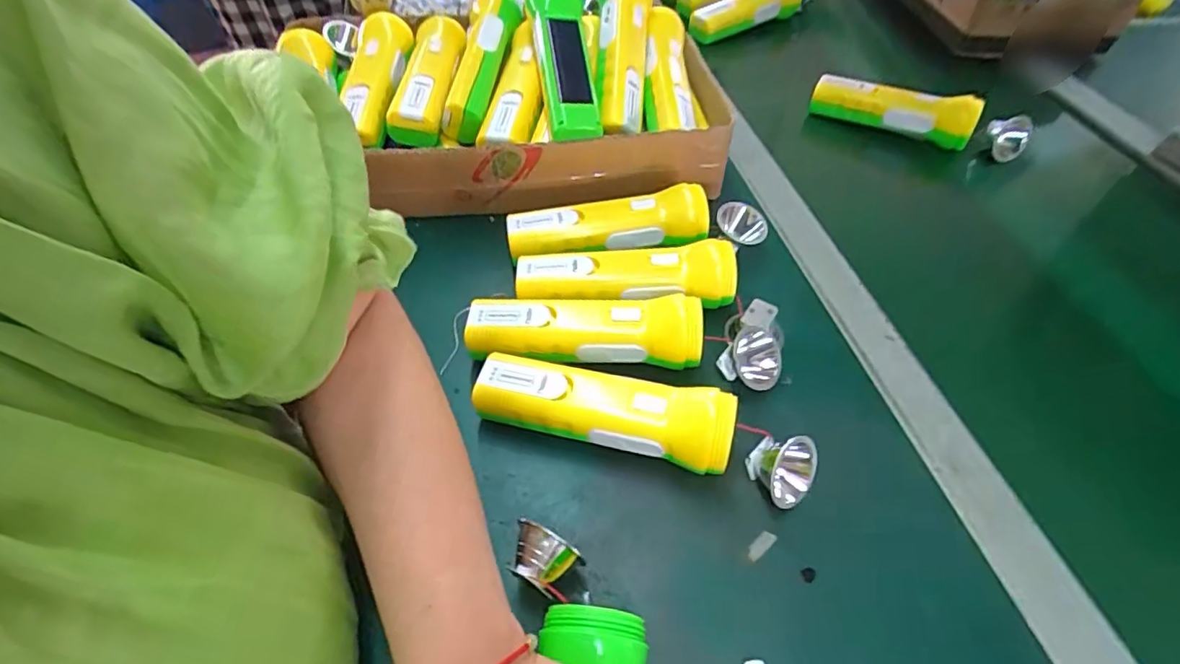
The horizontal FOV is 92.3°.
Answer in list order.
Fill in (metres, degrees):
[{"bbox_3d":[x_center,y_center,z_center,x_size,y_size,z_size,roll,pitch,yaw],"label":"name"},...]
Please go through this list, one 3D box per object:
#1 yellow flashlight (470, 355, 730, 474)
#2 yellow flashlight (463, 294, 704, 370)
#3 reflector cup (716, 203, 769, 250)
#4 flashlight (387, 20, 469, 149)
[{"bbox_3d":[0.006,0.051,0.371,0.168,0.047,0.048,13,51,10],"label":"yellow flashlight"},{"bbox_3d":[-0.006,0.004,0.409,0.168,0.046,0.052,3,50,1],"label":"yellow flashlight"},{"bbox_3d":[0.131,-0.091,0.491,0.043,0.023,0.042,1,50,-1],"label":"reflector cup"},{"bbox_3d":[-0.156,-0.247,0.556,0.058,0.056,0.183,10,54,-14],"label":"flashlight"}]

